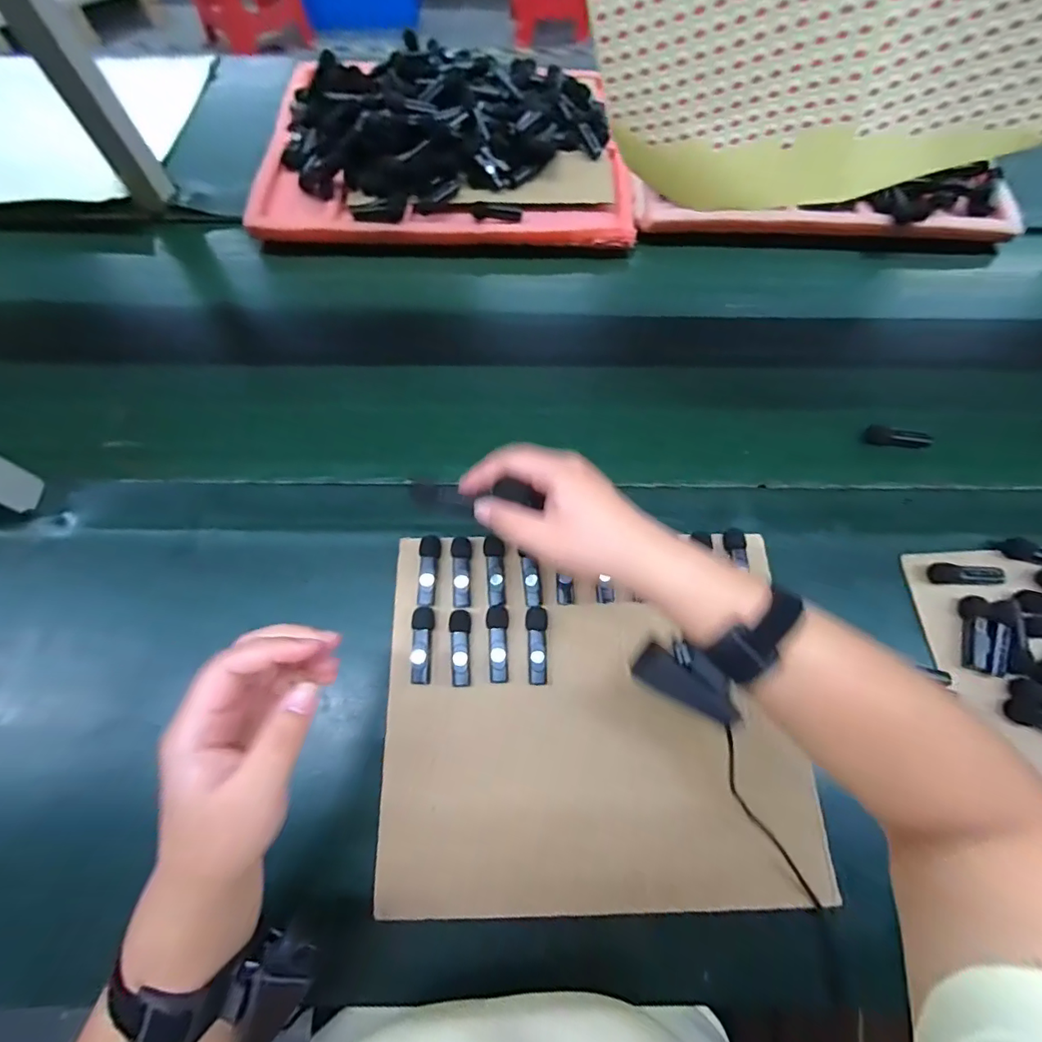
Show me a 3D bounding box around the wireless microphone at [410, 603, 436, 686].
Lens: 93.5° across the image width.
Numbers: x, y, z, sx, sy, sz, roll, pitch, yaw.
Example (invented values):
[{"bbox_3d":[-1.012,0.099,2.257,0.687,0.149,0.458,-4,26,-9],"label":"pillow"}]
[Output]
[{"bbox_3d":[-0.087,0.107,0.429,0.018,0.012,0.065,1,65,0],"label":"wireless microphone"}]

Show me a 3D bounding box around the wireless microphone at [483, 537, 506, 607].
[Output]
[{"bbox_3d":[-0.022,0.045,0.450,0.020,0.010,0.064,-6,65,-4],"label":"wireless microphone"}]

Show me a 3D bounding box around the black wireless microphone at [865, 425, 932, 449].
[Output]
[{"bbox_3d":[0.395,-0.088,0.513,0.059,0.016,0.021,14,66,5],"label":"black wireless microphone"}]

